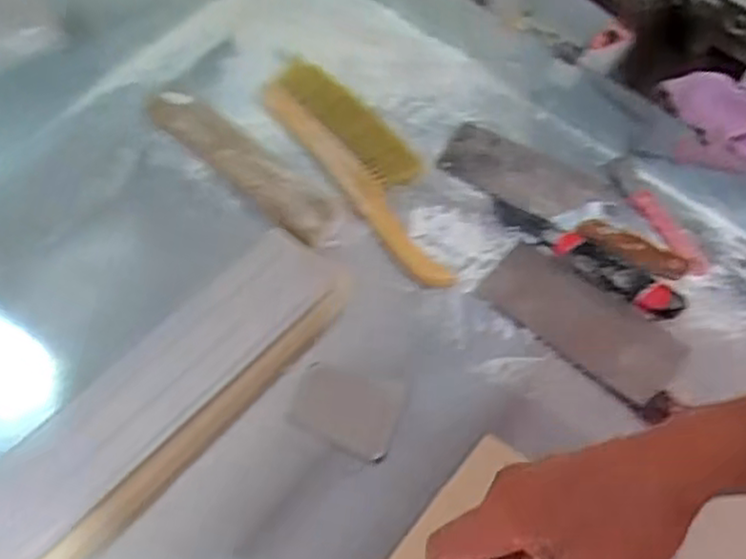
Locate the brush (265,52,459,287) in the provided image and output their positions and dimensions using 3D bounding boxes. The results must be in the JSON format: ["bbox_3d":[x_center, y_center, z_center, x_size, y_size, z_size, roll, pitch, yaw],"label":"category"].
[{"bbox_3d":[0.008,-0.132,0.785,0.103,0.061,0.297,-32,67,-20],"label":"brush"}]

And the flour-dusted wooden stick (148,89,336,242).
[{"bbox_3d":[-0.147,-0.130,0.796,0.261,0.029,0.060,39,65,18],"label":"flour-dusted wooden stick"}]

